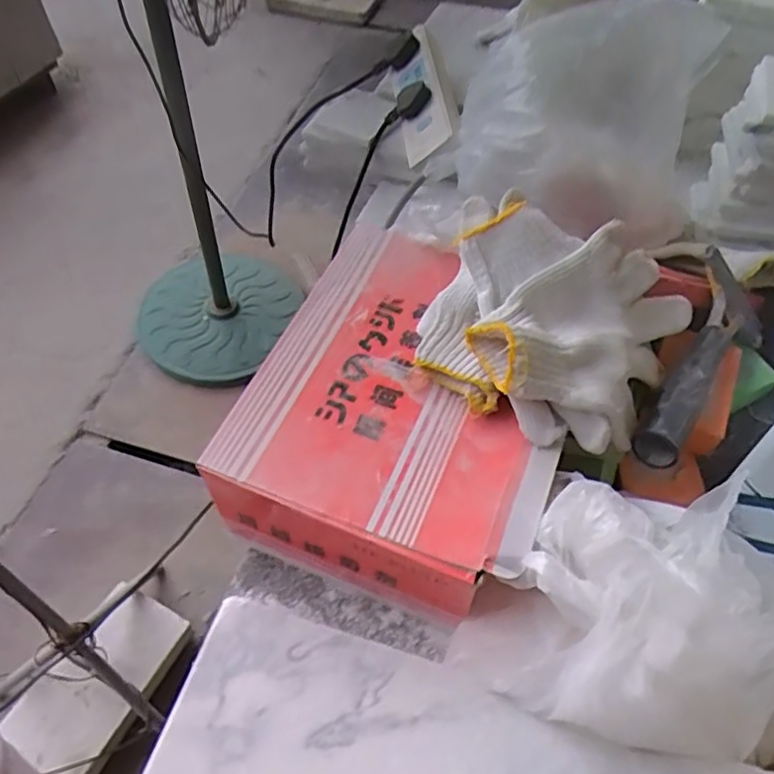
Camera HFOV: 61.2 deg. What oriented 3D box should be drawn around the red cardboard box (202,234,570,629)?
[{"bbox_3d":[0.019,0.025,0.481,0.198,0.114,0.237,20,57,13],"label":"red cardboard box"}]

